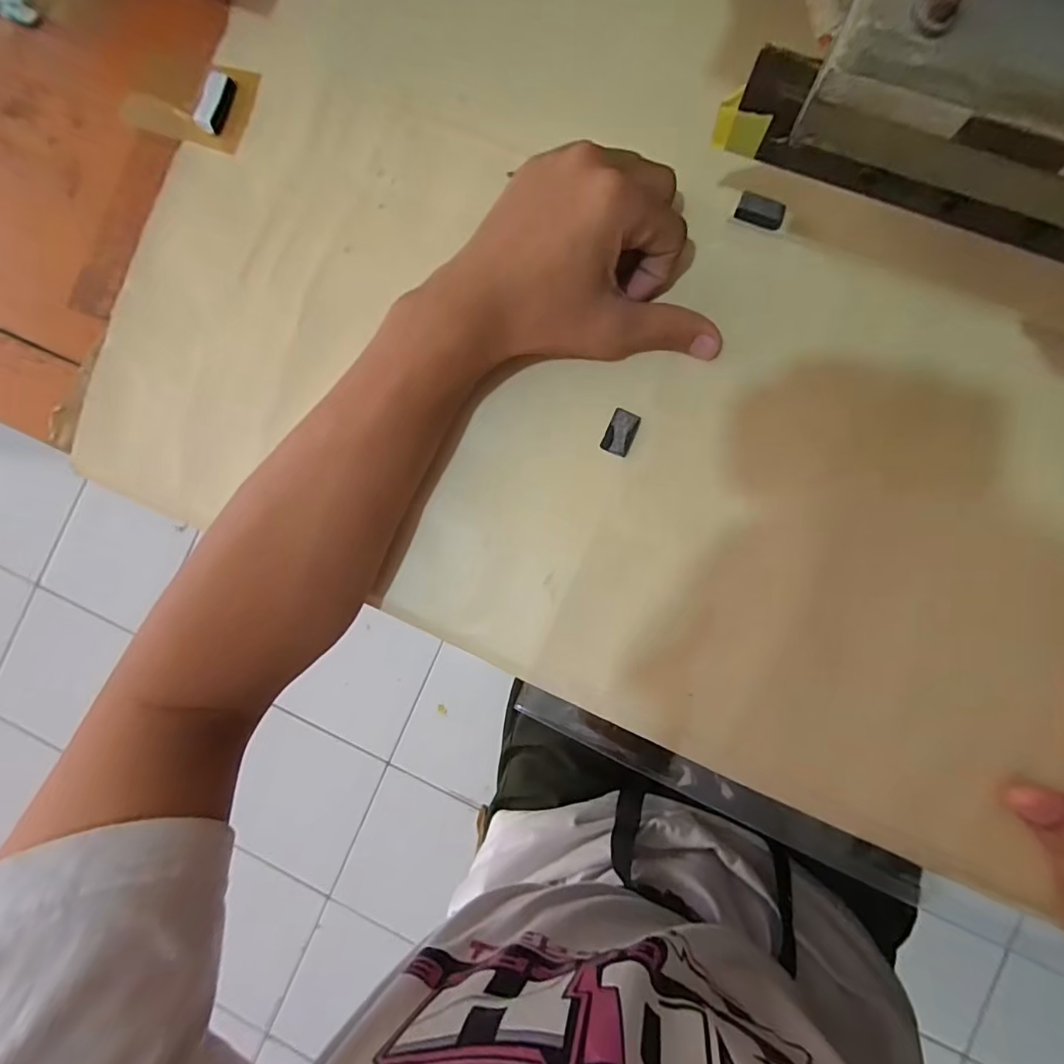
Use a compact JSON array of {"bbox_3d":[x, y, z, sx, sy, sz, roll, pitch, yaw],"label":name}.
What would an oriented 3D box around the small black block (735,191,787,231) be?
[{"bbox_3d":[0.118,-0.166,0.265,0.024,0.007,0.011,21,89,7],"label":"small black block"}]

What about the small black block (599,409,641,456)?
[{"bbox_3d":[0.046,-0.052,0.265,0.015,0.004,0.023,23,89,7],"label":"small black block"}]

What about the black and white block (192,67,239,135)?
[{"bbox_3d":[-0.182,-0.247,0.296,0.016,0.009,0.034,19,89,7],"label":"black and white block"}]

